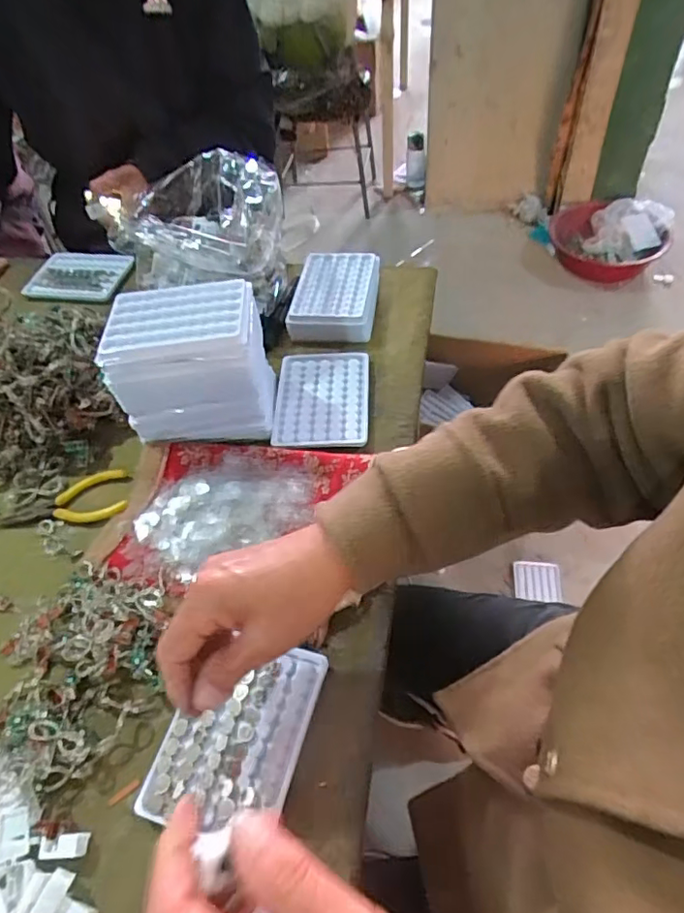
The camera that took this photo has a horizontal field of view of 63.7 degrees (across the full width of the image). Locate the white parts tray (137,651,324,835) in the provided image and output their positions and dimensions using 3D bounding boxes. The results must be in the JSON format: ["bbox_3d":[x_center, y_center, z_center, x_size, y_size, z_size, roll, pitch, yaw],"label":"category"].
[{"bbox_3d":[-0.073,0.190,0.385,0.092,0.007,0.125,12,54,14],"label":"white parts tray"}]

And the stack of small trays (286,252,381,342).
[{"bbox_3d":[-0.007,-0.194,0.662,0.101,0.037,0.123,2,53,7],"label":"stack of small trays"}]

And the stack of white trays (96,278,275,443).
[{"bbox_3d":[-0.140,-0.084,0.532,0.135,0.128,0.096,-8,52,-1],"label":"stack of white trays"}]

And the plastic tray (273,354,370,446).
[{"bbox_3d":[-0.021,-0.062,0.579,0.097,0.008,0.134,-1,52,5],"label":"plastic tray"}]

